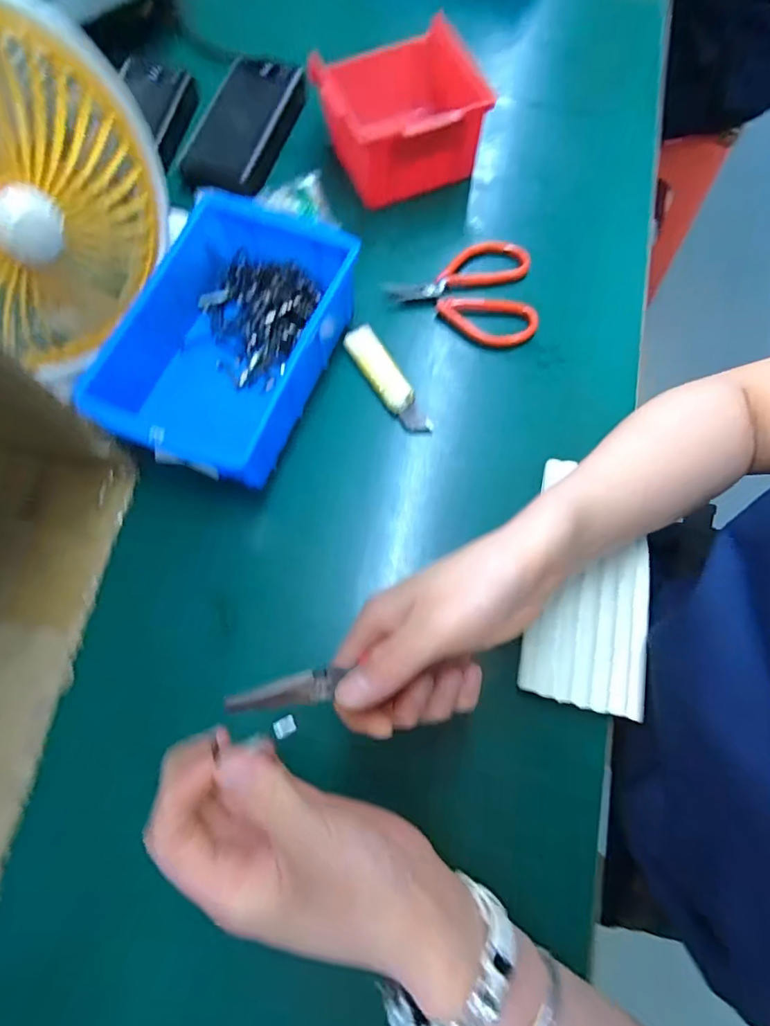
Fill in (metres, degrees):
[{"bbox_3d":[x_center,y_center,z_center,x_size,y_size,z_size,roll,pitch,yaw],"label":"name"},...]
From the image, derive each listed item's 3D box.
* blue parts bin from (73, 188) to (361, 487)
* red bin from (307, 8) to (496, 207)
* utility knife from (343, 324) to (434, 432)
[{"bbox_3d":[-0.121,-0.130,0.363,0.140,0.058,0.198,20,74,7],"label":"blue parts bin"},{"bbox_3d":[0.017,-0.355,0.427,0.129,0.062,0.125,-22,74,-6],"label":"red bin"},{"bbox_3d":[0.001,-0.108,0.388,0.027,0.008,0.106,-28,74,-7],"label":"utility knife"}]

